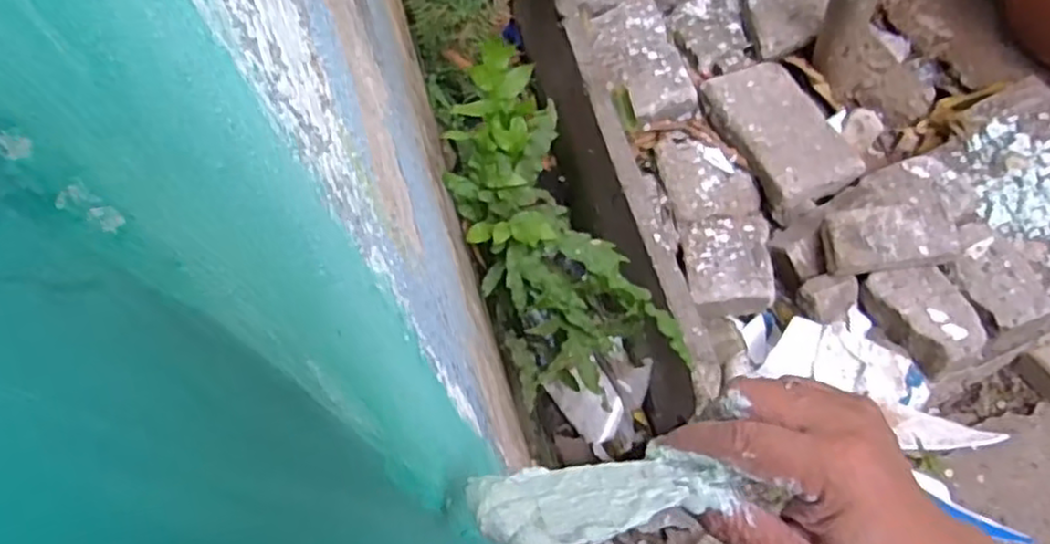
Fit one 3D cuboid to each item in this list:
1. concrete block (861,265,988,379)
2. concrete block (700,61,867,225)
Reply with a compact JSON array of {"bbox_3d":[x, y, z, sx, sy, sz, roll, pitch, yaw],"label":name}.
[{"bbox_3d":[0.698,0.078,1.267,0.138,0.088,0.199,-27,63,-7],"label":"concrete block"},{"bbox_3d":[0.534,-0.292,1.501,0.210,0.055,0.367,-23,63,-5],"label":"concrete block"}]

